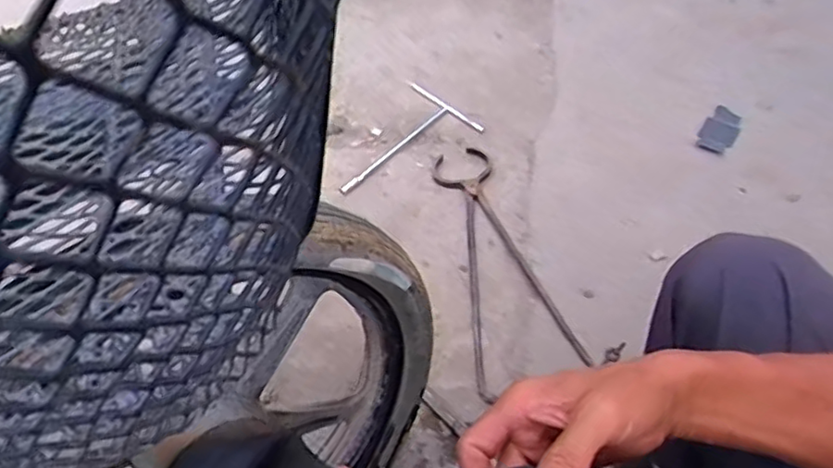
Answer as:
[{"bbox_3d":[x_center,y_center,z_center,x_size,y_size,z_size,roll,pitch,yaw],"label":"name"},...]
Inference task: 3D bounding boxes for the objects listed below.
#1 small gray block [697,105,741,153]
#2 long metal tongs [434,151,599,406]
[{"bbox_3d":[0.549,-0.188,1.137,0.060,0.015,0.104,27,62,21],"label":"small gray block"},{"bbox_3d":[0.115,0.031,1.038,0.165,0.022,0.462,-15,56,-6],"label":"long metal tongs"}]

